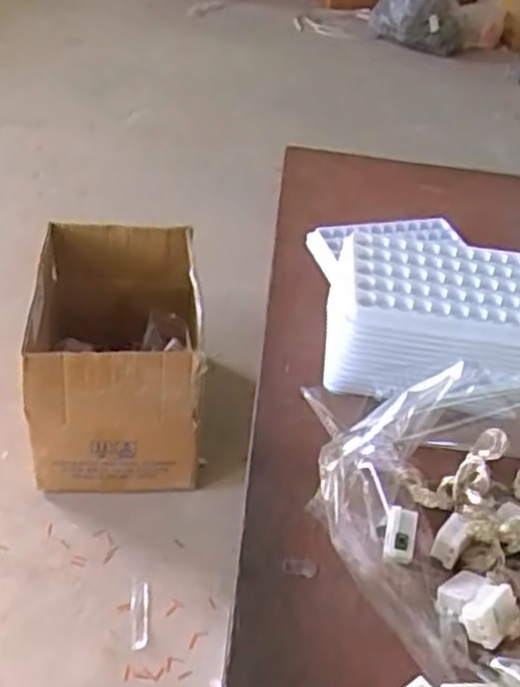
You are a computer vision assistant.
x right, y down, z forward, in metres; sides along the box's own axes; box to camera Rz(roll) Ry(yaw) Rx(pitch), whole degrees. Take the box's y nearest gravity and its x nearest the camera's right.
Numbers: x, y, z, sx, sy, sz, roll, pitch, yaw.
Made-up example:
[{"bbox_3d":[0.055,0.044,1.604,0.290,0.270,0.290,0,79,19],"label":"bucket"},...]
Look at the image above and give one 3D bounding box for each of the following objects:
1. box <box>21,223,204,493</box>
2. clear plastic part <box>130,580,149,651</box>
[{"bbox_3d":[-0.254,0.016,1.313,0.273,0.304,0.428,-1,41,-9],"label":"box"},{"bbox_3d":[-0.182,0.410,1.109,0.026,0.013,0.103,-1,41,-9],"label":"clear plastic part"}]

